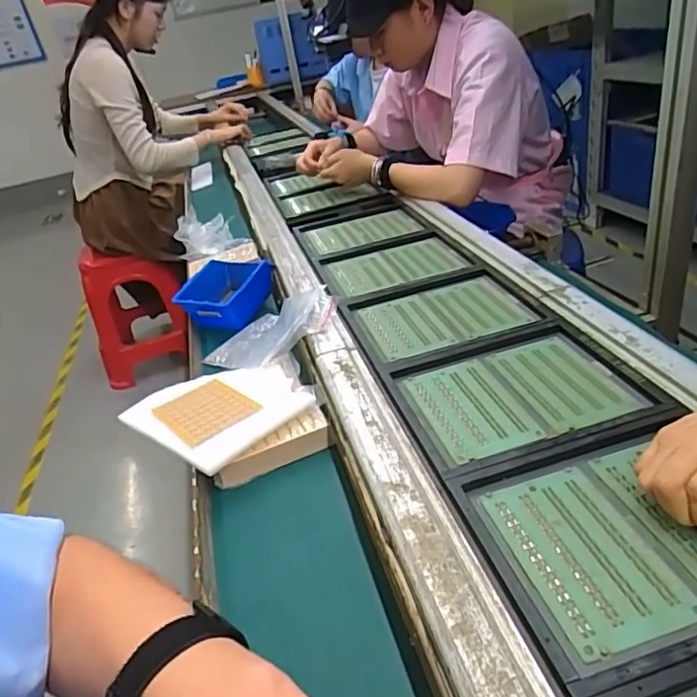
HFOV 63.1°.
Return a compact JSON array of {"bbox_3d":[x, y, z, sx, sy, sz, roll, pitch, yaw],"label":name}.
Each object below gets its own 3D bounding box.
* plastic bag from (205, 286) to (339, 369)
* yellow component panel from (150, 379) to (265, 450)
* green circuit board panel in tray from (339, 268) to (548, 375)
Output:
[{"bbox_3d":[-0.104,-0.021,0.770,0.205,0.055,0.137,-22,12,43],"label":"plastic bag"},{"bbox_3d":[-0.162,0.071,0.642,0.086,0.005,0.123,-30,29,-29],"label":"yellow component panel"},{"bbox_3d":[0.111,-0.043,0.700,0.207,0.023,0.179,-18,31,-10],"label":"green circuit board panel in tray"}]

